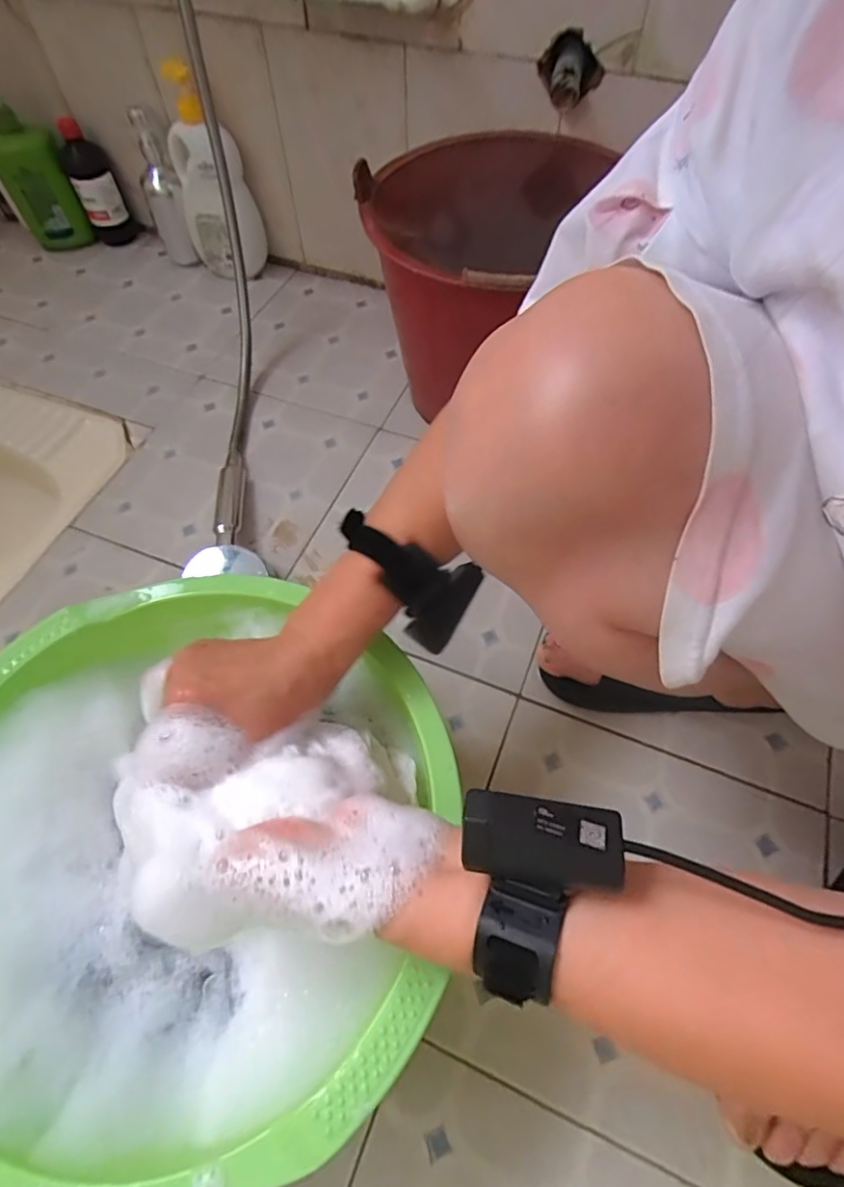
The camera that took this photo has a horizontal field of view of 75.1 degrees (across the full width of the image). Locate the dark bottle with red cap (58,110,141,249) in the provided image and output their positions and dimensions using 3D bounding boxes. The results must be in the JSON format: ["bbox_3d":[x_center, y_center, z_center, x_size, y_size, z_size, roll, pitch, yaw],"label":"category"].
[{"bbox_3d":[-0.545,-0.680,0.922,0.072,0.169,0.070,-25,64,-11],"label":"dark bottle with red cap"}]

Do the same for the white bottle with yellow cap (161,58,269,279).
[{"bbox_3d":[-0.316,-0.613,0.841,0.114,0.281,0.108,-20,62,-10],"label":"white bottle with yellow cap"}]

